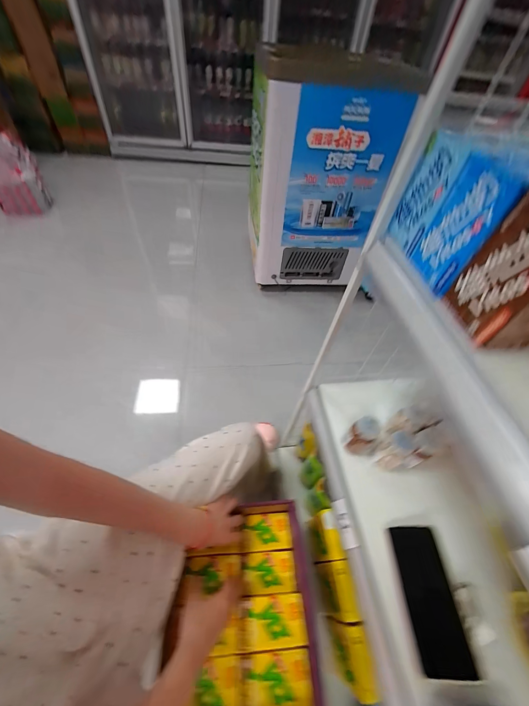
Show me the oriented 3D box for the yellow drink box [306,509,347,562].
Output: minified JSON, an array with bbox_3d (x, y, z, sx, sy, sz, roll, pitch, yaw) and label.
[{"bbox_3d":[0.137,0.430,0.649,0.034,0.149,0.091,-6,53,-10],"label":"yellow drink box"}]

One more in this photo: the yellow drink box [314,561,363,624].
[{"bbox_3d":[0.153,0.506,0.596,0.041,0.163,0.095,-1,52,-6],"label":"yellow drink box"}]

